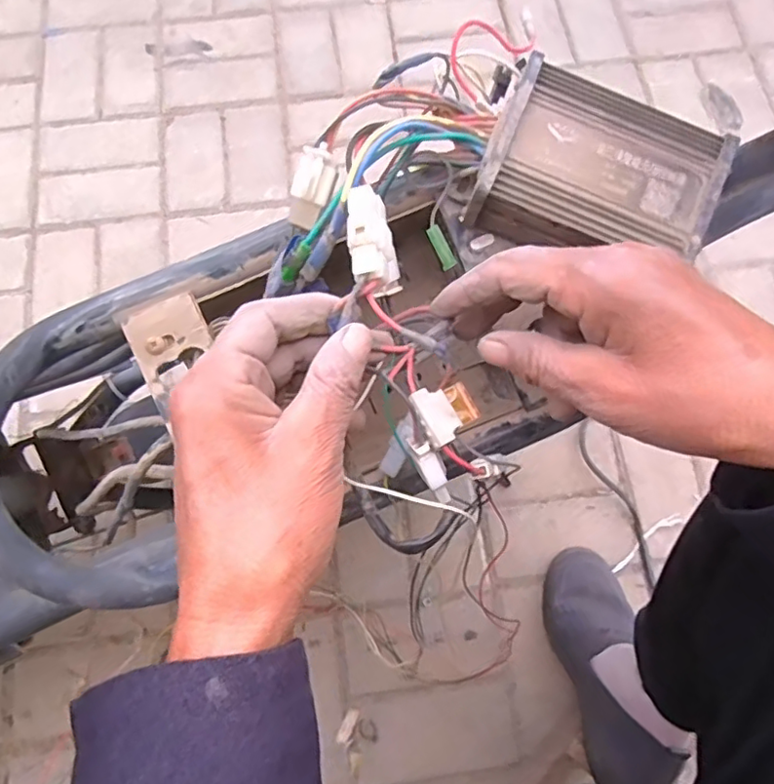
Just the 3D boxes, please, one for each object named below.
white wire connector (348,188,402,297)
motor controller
[{"bbox_3d":[-0.007,-0.066,0.258,0.020,0.013,0.050,-11,72,-3],"label":"white wire connector"},{"bbox_3d":[0.099,-0.100,0.277,0.102,0.043,0.068,21,74,7],"label":"motor controller"}]

